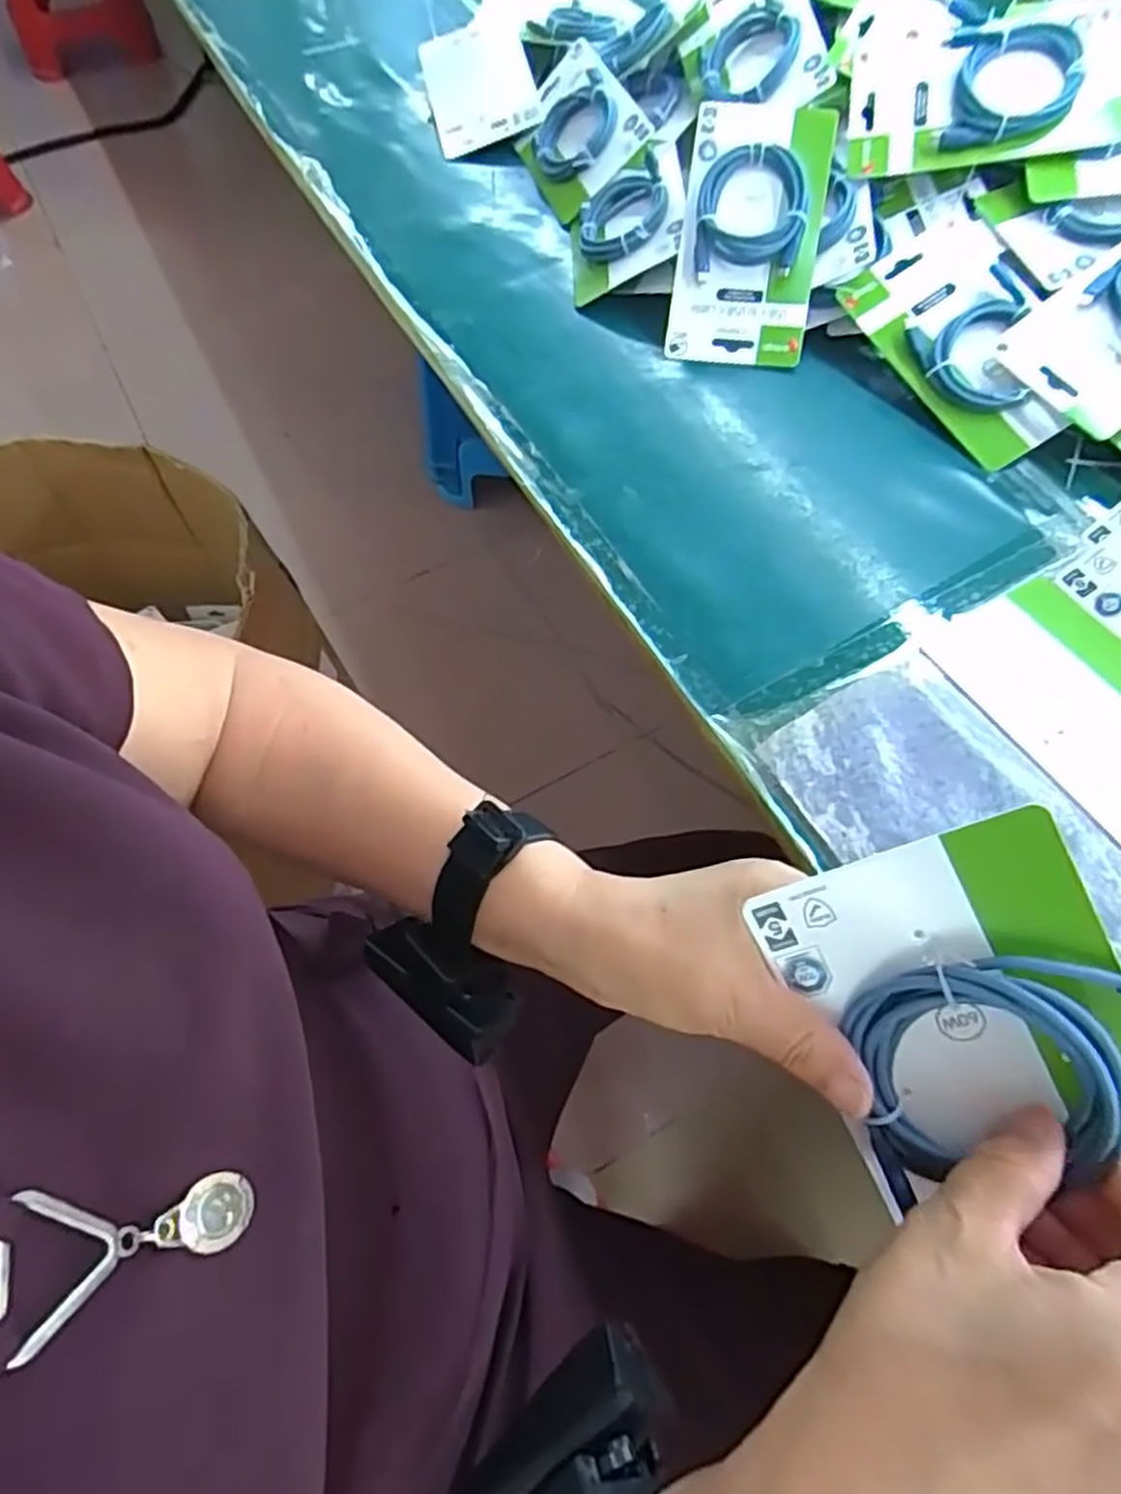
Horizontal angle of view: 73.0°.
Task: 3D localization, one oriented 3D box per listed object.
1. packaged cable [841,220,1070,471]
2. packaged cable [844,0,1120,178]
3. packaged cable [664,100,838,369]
[{"bbox_3d":[0.287,-0.283,0.525,0.097,0.021,0.172,-34,76,13],"label":"packaged cable"},{"bbox_3d":[0.305,-0.468,0.534,0.181,0.026,0.124,11,90,18],"label":"packaged cable"},{"bbox_3d":[0.139,-0.377,0.558,0.099,0.023,0.180,9,96,9],"label":"packaged cable"}]

